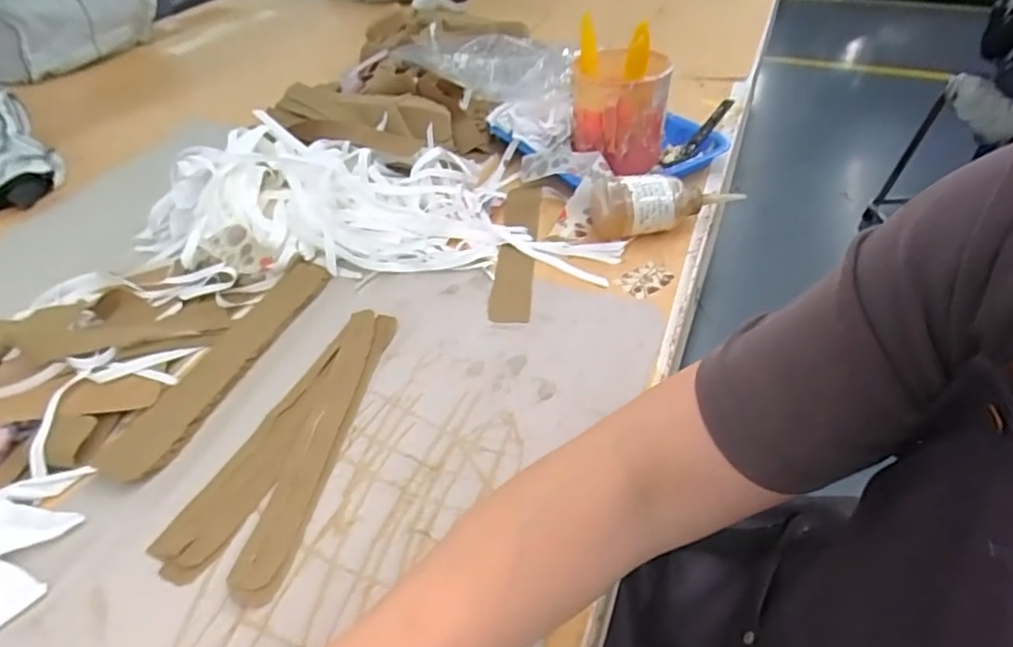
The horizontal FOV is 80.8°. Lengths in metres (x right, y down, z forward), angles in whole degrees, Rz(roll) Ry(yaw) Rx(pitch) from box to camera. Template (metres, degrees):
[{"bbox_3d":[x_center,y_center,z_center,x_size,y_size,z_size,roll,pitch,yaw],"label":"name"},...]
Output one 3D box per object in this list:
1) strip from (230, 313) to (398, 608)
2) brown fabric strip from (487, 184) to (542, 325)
[{"bbox_3d":[-0.147,0.084,0.475,0.040,0.009,0.266,5,43,6],"label":"strip"},{"bbox_3d":[0.012,-0.084,0.659,0.041,0.009,0.242,3,43,4],"label":"brown fabric strip"}]

